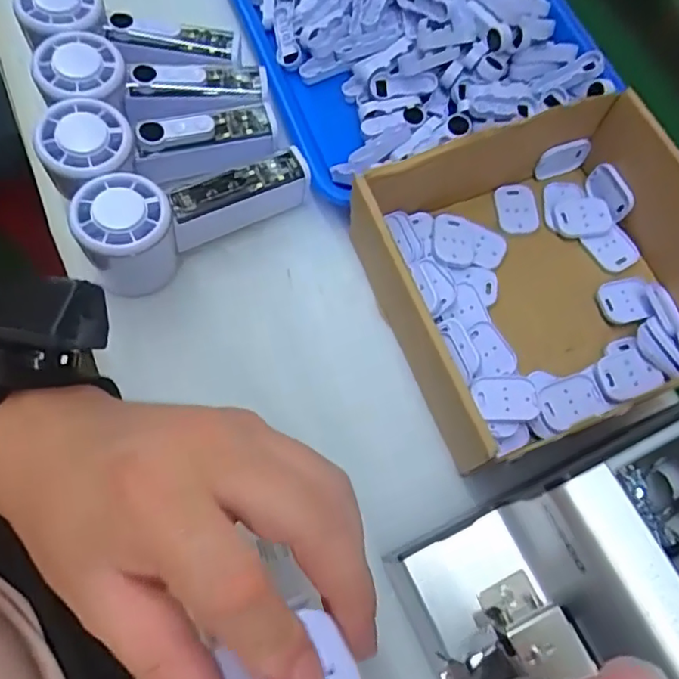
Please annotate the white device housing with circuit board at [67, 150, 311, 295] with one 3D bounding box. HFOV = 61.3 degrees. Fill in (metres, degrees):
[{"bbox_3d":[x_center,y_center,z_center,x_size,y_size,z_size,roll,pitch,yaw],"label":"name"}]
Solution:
[{"bbox_3d":[-0.093,-0.079,0.380,0.150,0.063,0.048,-23,71,-24],"label":"white device housing with circuit board"}]

